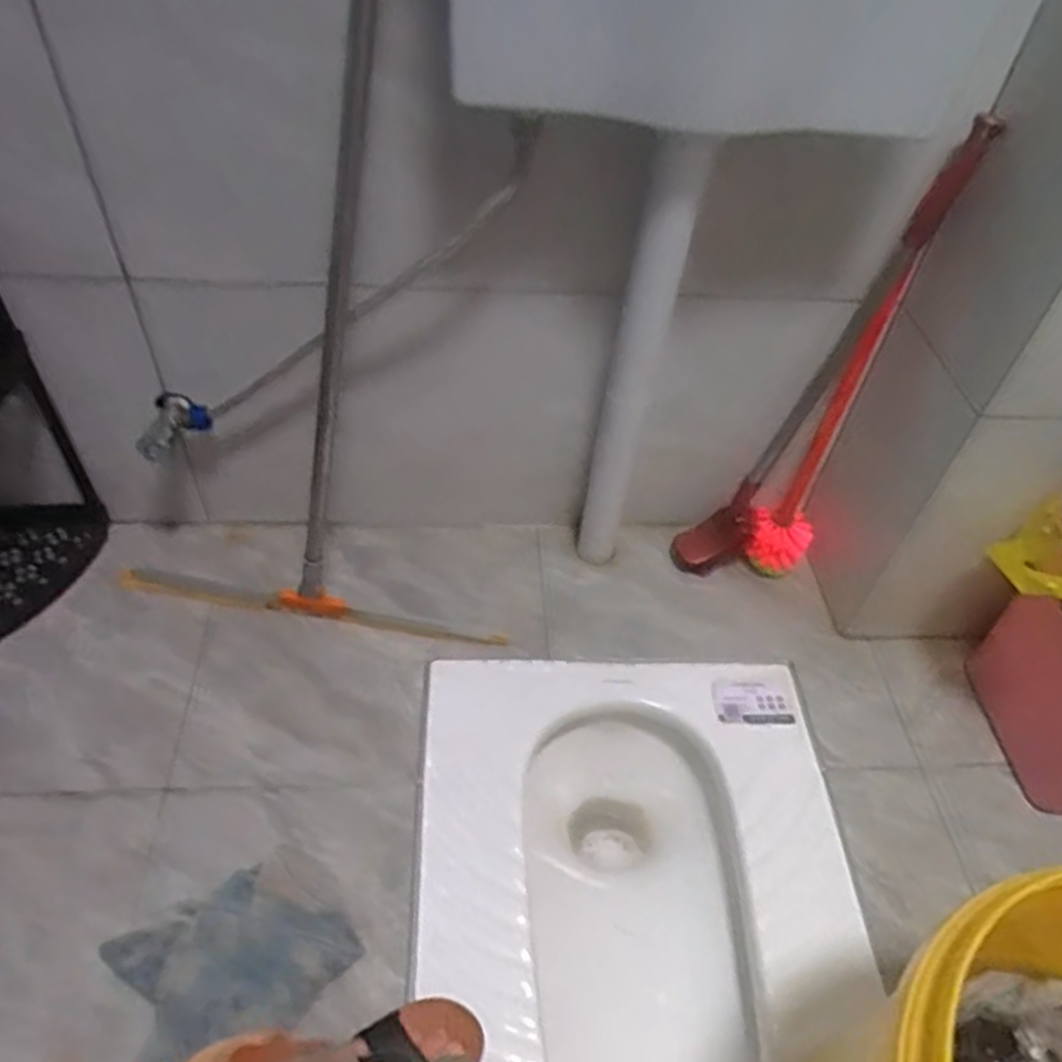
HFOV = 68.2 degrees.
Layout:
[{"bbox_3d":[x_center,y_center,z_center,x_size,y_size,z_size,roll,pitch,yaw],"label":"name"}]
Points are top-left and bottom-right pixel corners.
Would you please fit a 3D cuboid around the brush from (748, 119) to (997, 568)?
[{"bbox_3d":[0.347,-0.151,0.871,0.080,0.520,0.125,26,51,17],"label":"brush"}]

